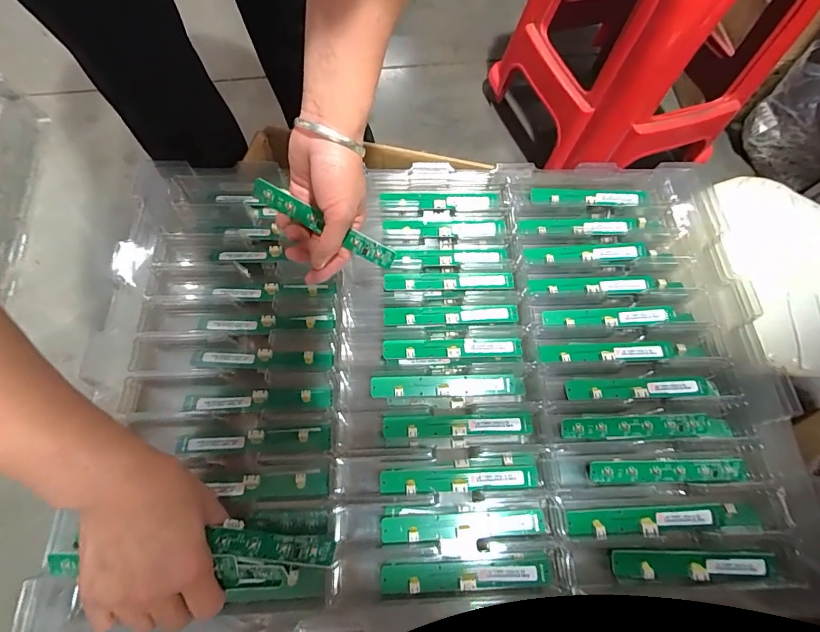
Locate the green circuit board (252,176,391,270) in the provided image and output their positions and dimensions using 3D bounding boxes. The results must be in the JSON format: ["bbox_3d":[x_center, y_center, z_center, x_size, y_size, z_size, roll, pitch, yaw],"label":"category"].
[{"bbox_3d":[-0.076,-0.079,0.362,0.136,0.022,0.005,30,32,0],"label":"green circuit board"}]

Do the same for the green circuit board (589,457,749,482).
[{"bbox_3d":[0.236,0.140,0.375,0.140,0.008,0.018,-1,69,0],"label":"green circuit board"}]

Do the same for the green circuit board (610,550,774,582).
[{"bbox_3d":[0.239,0.210,0.347,0.134,0.007,0.021,1,69,1],"label":"green circuit board"}]

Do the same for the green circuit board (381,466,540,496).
[{"bbox_3d":[0.044,0.146,0.367,0.139,0.007,0.022,-2,52,-3],"label":"green circuit board"}]

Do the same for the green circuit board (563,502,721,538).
[{"bbox_3d":[0.205,0.179,0.359,0.134,0.008,0.022,-4,69,-1],"label":"green circuit board"}]

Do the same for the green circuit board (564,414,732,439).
[{"bbox_3d":[0.226,0.104,0.388,0.163,0.007,0.020,-1,69,0],"label":"green circuit board"}]

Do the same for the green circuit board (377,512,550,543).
[{"bbox_3d":[0.046,0.182,0.355,0.139,0.006,0.019,1,55,-4],"label":"green circuit board"}]

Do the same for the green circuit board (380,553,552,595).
[{"bbox_3d":[0.046,0.213,0.340,0.137,0.008,0.023,-1,61,-5],"label":"green circuit board"}]

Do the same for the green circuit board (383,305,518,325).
[{"bbox_3d":[0.042,-0.002,0.428,0.138,0.011,0.020,-3,69,-1],"label":"green circuit board"}]

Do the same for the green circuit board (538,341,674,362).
[{"bbox_3d":[0.200,0.035,0.418,0.140,0.010,0.020,-3,69,-1],"label":"green circuit board"}]

